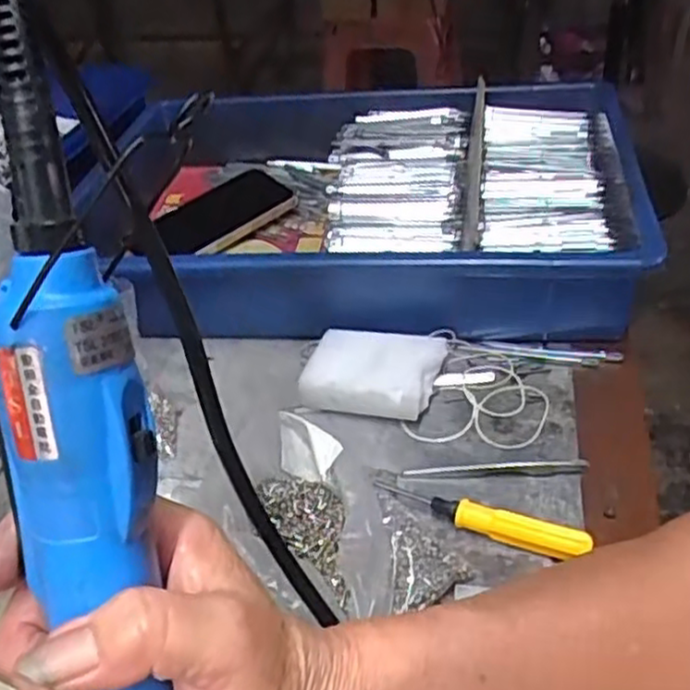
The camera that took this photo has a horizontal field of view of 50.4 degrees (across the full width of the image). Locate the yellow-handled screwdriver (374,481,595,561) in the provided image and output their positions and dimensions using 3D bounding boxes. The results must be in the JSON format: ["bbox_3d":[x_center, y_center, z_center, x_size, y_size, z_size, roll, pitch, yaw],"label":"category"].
[{"bbox_3d":[0.070,0.090,0.394,0.116,0.017,0.015,15,44,23],"label":"yellow-handled screwdriver"}]

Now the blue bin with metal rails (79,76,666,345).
[{"bbox_3d":[0.010,-0.114,0.605,0.422,0.089,0.283,4,40,11],"label":"blue bin with metal rails"}]

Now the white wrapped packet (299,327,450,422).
[{"bbox_3d":[0.017,0.019,0.484,0.087,0.030,0.060,9,42,17],"label":"white wrapped packet"}]

